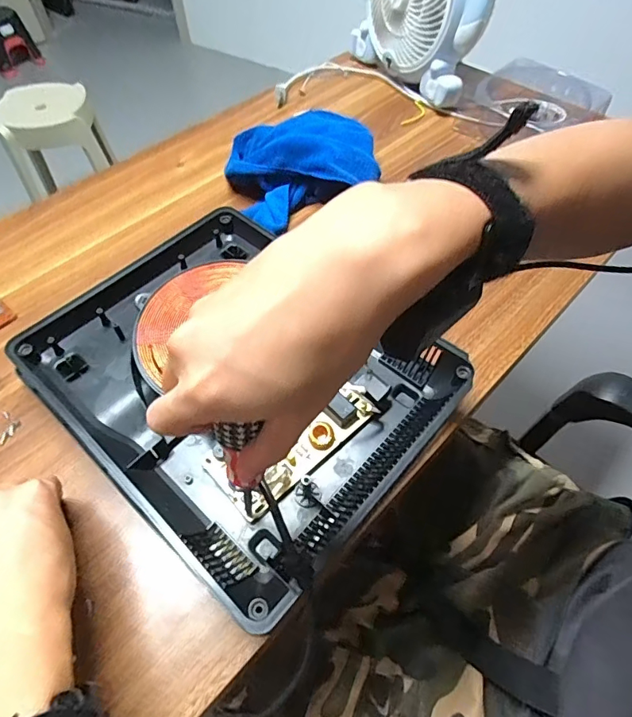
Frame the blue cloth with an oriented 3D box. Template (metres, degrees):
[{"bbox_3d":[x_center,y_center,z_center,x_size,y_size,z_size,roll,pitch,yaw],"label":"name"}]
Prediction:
[{"bbox_3d":[-0.009,-0.257,0.600,0.201,0.063,0.166,-20,57,-13],"label":"blue cloth"}]

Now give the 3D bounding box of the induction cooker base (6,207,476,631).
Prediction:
[{"bbox_3d":[-0.074,0.006,0.425,0.350,0.054,0.269,37,63,23],"label":"induction cooker base"}]

